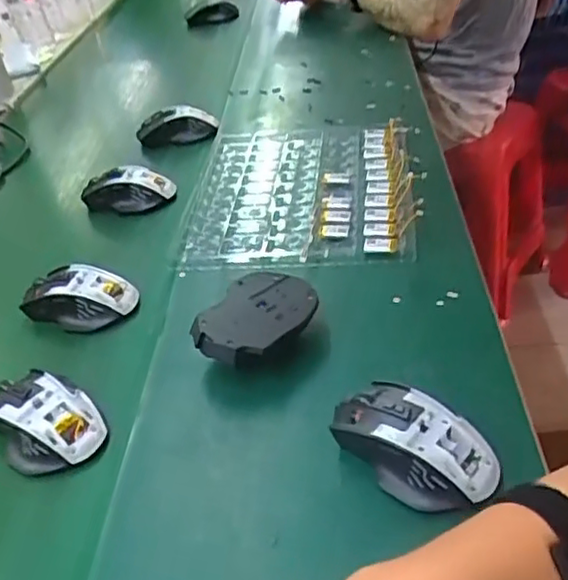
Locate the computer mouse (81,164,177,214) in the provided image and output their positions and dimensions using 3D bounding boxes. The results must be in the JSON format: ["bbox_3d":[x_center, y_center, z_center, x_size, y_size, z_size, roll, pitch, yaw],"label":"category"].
[{"bbox_3d":[-0.192,-0.121,0.808,0.117,0.051,0.048,-2,37,8],"label":"computer mouse"}]

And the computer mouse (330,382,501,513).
[{"bbox_3d":[0.087,0.104,0.447,0.071,0.046,0.116,-35,44,-30],"label":"computer mouse"}]

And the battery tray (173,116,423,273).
[{"bbox_3d":[0.024,-0.125,0.769,0.245,0.021,0.317,-2,38,8],"label":"battery tray"}]

